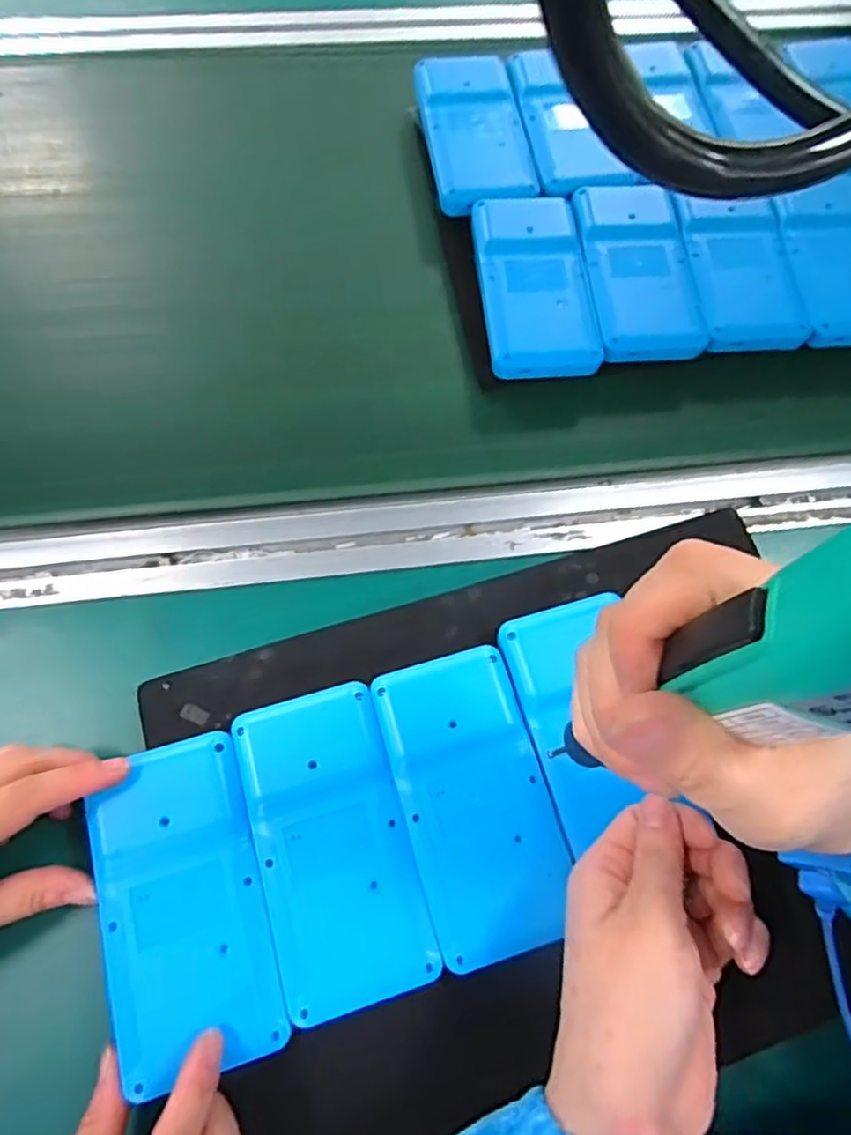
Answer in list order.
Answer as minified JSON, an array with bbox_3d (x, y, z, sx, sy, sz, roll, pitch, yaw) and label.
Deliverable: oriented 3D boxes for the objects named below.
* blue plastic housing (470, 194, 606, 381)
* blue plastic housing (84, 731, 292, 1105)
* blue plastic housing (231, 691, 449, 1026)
[{"bbox_3d":[0.071,-0.184,0.435,0.070,0.034,0.134,-5,72,-4],"label":"blue plastic housing"},{"bbox_3d":[-0.109,0.148,0.288,0.069,0.012,0.134,-15,73,-7],"label":"blue plastic housing"},{"bbox_3d":[-0.043,0.127,0.302,0.068,0.014,0.136,-15,72,-7],"label":"blue plastic housing"}]

